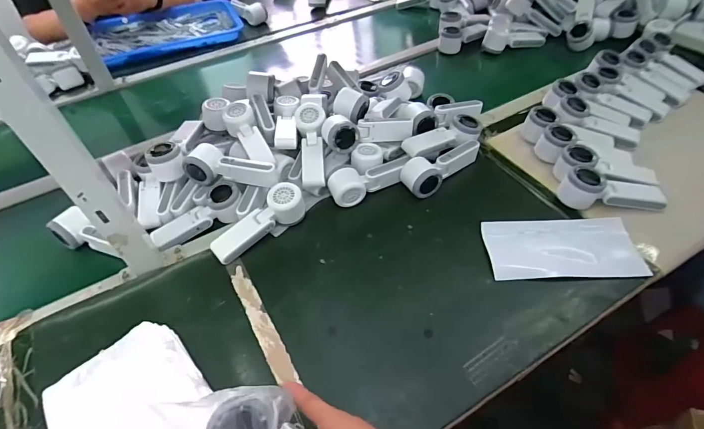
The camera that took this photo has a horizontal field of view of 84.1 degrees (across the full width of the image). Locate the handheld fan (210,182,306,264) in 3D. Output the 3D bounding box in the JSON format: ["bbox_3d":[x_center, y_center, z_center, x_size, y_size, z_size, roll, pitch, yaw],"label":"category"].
[{"bbox_3d":[-0.151,0.017,0.646,0.168,0.050,0.056,-39,57,-12],"label":"handheld fan"}]

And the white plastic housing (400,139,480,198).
[{"bbox_3d":[0.158,-0.089,0.713,0.163,0.053,0.062,-35,56,-24],"label":"white plastic housing"}]

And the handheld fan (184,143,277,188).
[{"bbox_3d":[-0.211,-0.081,0.678,0.171,0.048,0.054,8,49,12],"label":"handheld fan"}]

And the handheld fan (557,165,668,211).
[{"bbox_3d":[0.435,-0.037,0.658,0.155,0.067,0.069,7,50,9],"label":"handheld fan"}]

